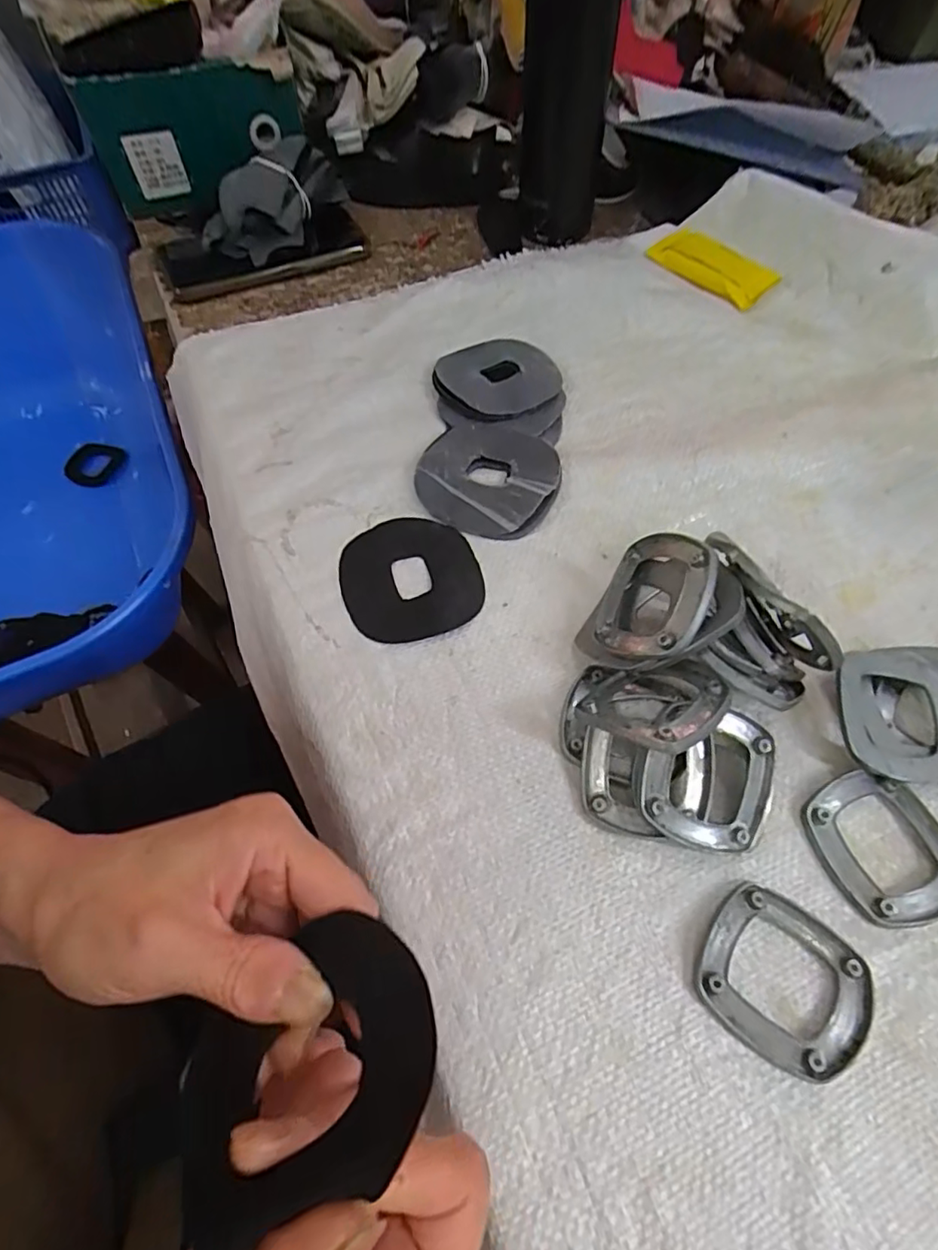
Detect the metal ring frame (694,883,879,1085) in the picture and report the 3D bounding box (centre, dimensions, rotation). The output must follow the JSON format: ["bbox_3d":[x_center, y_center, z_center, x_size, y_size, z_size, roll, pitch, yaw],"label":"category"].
[{"bbox_3d":[0.126,0.139,0.233,0.063,0.008,0.058,32,65,17],"label":"metal ring frame"}]

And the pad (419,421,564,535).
[{"bbox_3d":[0.012,-0.096,0.361,0.082,0.015,0.085,13,61,8],"label":"pad"}]

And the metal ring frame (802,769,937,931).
[{"bbox_3d":[0.184,0.097,0.258,0.057,0.007,0.062,-14,61,-8],"label":"metal ring frame"}]

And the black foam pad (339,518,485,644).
[{"bbox_3d":[-0.033,-0.027,0.330,0.076,0.004,0.079,-13,61,-7],"label":"black foam pad"}]

